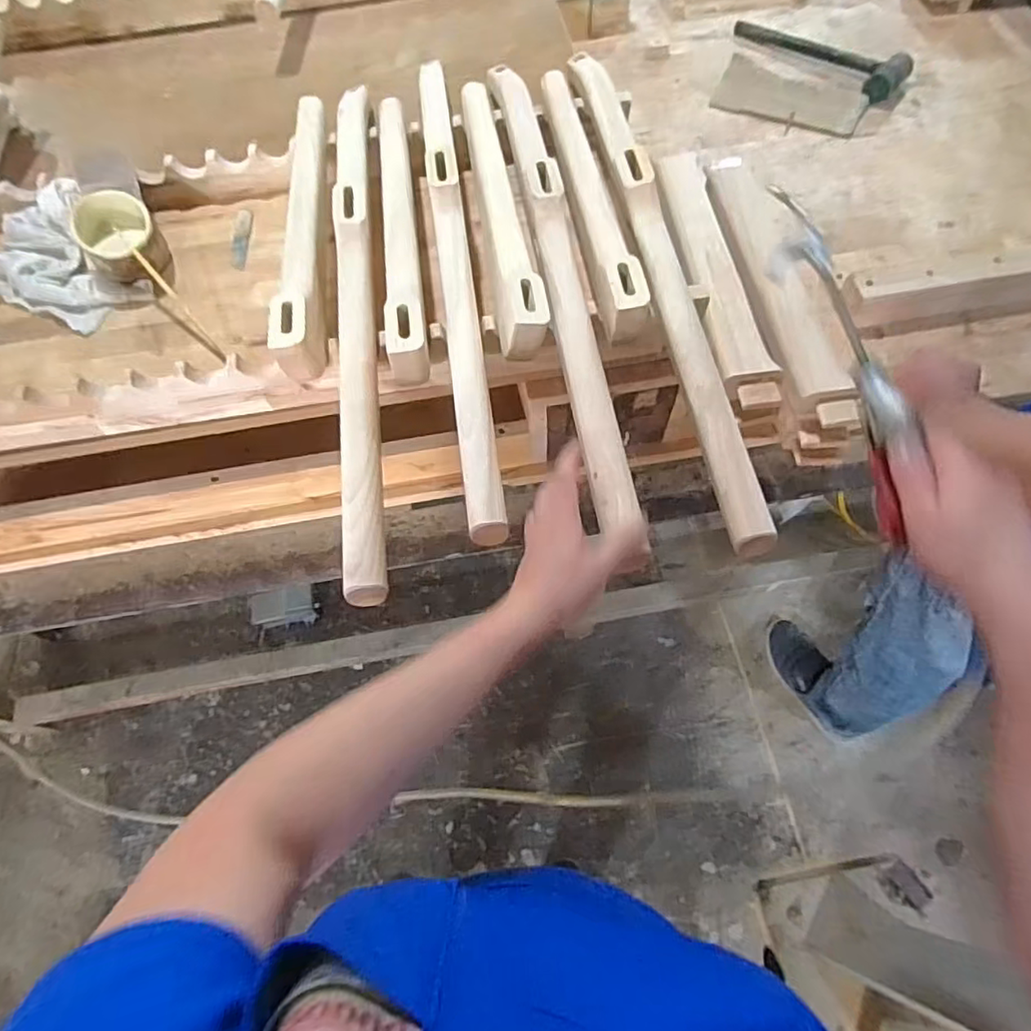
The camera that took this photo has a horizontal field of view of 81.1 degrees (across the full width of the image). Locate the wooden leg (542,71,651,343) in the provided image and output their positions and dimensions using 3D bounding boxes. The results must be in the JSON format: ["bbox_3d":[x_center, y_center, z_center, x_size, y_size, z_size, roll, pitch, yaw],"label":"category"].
[{"bbox_3d":[0.067,-0.361,0.632,0.042,0.044,0.438,-9,64,-1],"label":"wooden leg"}]

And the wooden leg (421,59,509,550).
[{"bbox_3d":[-0.064,-0.281,0.613,0.032,0.046,0.663,-8,64,-1],"label":"wooden leg"}]

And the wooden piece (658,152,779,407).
[{"bbox_3d":[0.221,-0.284,0.683,0.065,0.024,0.386,-7,64,0],"label":"wooden piece"}]

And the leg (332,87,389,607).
[{"bbox_3d":[-0.153,-0.215,0.580,0.035,0.043,0.616,-8,64,-1],"label":"leg"}]

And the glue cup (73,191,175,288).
[{"bbox_3d":[-0.443,-0.308,0.681,0.075,0.083,0.075,-1,64,2],"label":"glue cup"}]

